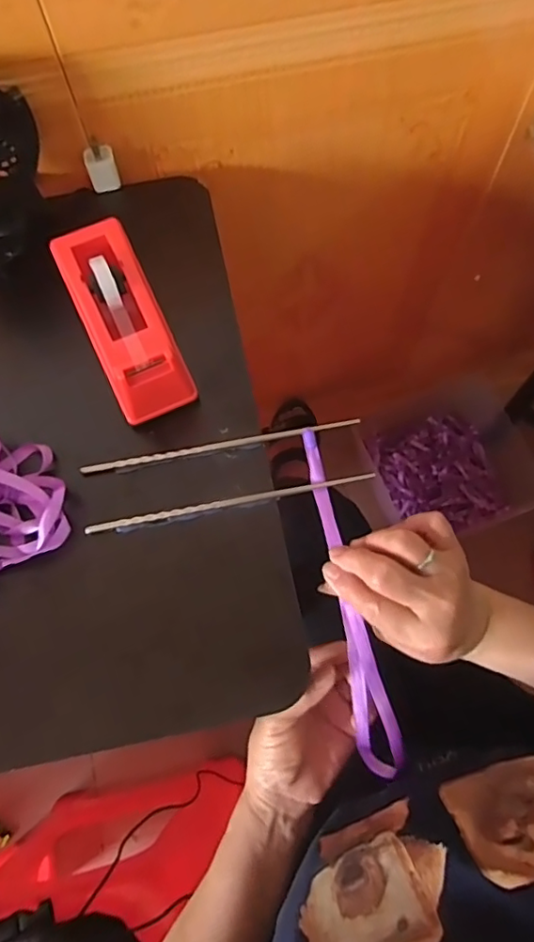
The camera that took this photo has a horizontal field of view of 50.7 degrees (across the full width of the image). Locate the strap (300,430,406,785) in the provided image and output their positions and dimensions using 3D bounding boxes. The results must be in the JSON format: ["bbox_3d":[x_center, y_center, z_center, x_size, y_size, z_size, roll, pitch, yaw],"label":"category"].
[{"bbox_3d":[0.060,0.098,0.422,0.025,0.068,0.266,-12,80,-3],"label":"strap"}]

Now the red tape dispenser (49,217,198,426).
[{"bbox_3d":[-0.113,-0.119,0.450,0.061,0.066,0.154,-24,71,-7],"label":"red tape dispenser"}]

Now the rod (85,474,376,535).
[{"bbox_3d":[-0.028,0.024,0.441,0.224,0.005,0.006,-11,70,-3],"label":"rod"}]

